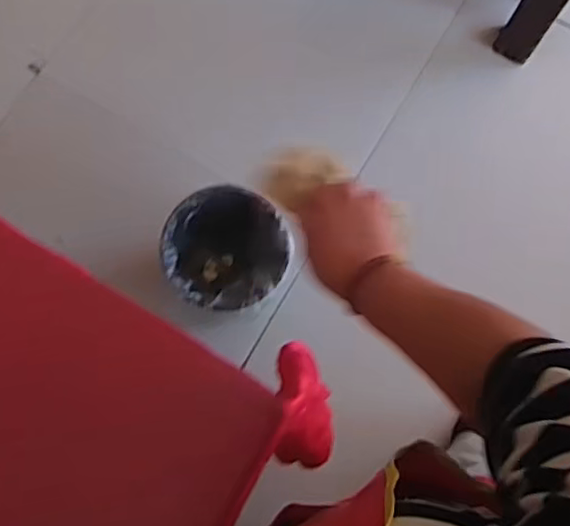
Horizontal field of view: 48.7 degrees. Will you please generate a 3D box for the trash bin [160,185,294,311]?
[{"bbox_3d":[-0.118,-0.005,1.266,0.225,0.247,0.219,0,77,-1],"label":"trash bin"}]

